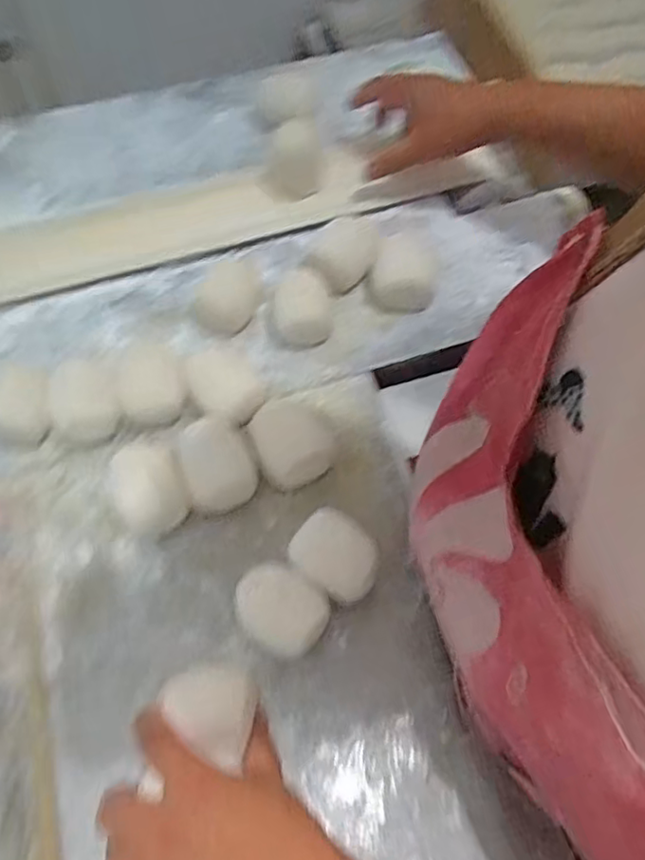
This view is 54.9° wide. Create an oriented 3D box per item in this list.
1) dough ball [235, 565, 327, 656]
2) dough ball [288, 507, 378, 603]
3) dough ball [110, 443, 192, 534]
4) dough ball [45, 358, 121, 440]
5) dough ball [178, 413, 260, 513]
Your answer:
[{"bbox_3d":[-0.028,0.121,0.413,0.059,0.032,0.050,35,68,13],"label":"dough ball"},{"bbox_3d":[0.009,0.087,0.422,0.055,0.046,0.046,36,69,14],"label":"dough ball"},{"bbox_3d":[-0.124,0.043,0.447,0.050,0.034,0.065,-20,67,-11],"label":"dough ball"},{"bbox_3d":[-0.187,-0.029,0.482,0.049,0.029,0.073,-21,67,-11],"label":"dough ball"},{"bbox_3d":[-0.076,0.023,0.458,0.050,0.030,0.068,-13,66,-8],"label":"dough ball"}]

